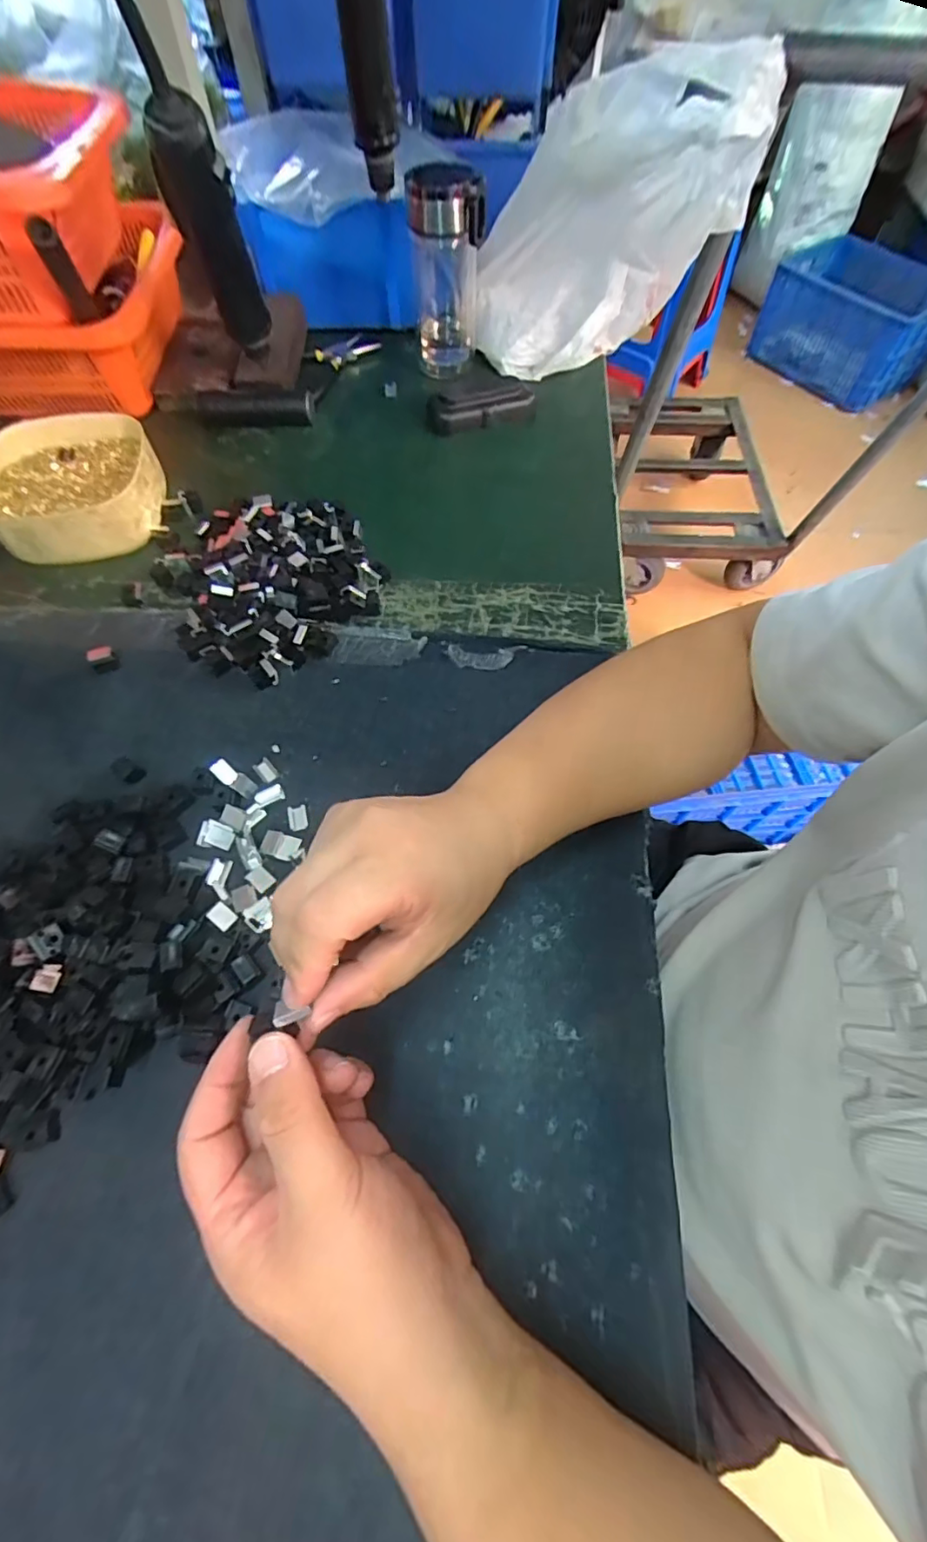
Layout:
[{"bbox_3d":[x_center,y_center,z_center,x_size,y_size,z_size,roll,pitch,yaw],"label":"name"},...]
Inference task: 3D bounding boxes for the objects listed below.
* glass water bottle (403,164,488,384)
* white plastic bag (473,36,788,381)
[{"bbox_3d":[-0.017,-0.496,0.557,0.068,0.145,0.069,-3,63,-1],"label":"glass water bottle"},{"bbox_3d":[0.135,-0.515,0.528,0.220,0.195,0.146,23,65,12],"label":"white plastic bag"}]

